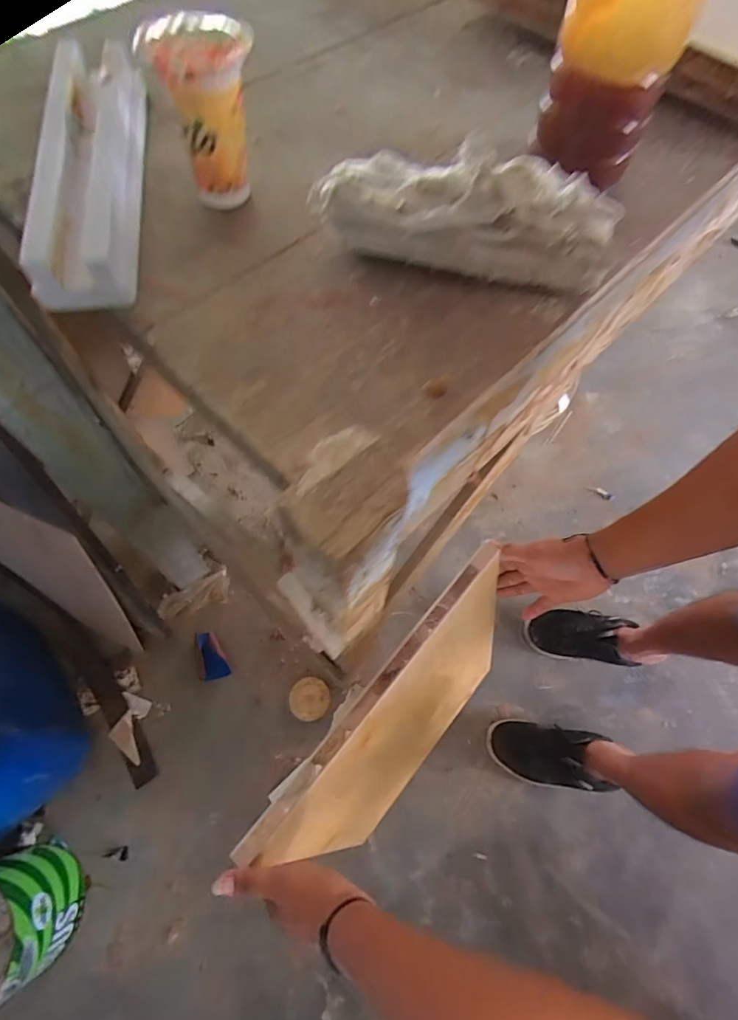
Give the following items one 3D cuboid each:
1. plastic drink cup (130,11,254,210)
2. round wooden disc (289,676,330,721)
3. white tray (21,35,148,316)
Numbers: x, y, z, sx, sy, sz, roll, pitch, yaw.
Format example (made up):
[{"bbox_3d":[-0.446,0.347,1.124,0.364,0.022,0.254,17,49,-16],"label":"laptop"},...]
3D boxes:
[{"bbox_3d":[-0.111,-0.284,0.344,0.066,0.098,0.062,1,66,-1],"label":"plastic drink cup"},{"bbox_3d":[-0.125,0.394,0.992,0.082,0.005,0.084,1,66,-1],"label":"round wooden disc"},{"bbox_3d":[-0.220,-0.270,0.365,0.075,0.038,0.277,-9,66,-6],"label":"white tray"}]

